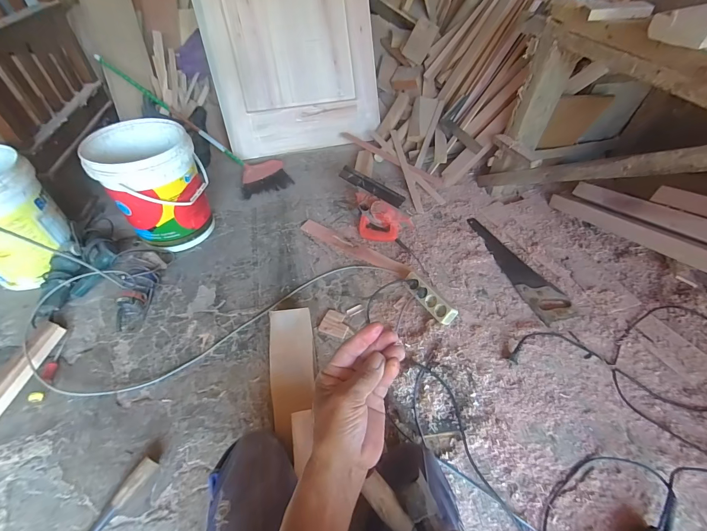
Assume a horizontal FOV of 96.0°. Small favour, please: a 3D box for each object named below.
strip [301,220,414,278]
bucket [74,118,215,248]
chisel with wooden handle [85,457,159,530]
[{"bbox_3d":[-0.001,-0.066,1.181,0.472,0.019,0.061,28,62,25],"label":"strip"},{"bbox_3d":[-0.692,-0.279,1.142,0.303,0.349,0.310,1,49,-1],"label":"bucket"},{"bbox_3d":[-0.526,0.528,0.643,0.041,0.041,0.278,28,54,21],"label":"chisel with wooden handle"}]

